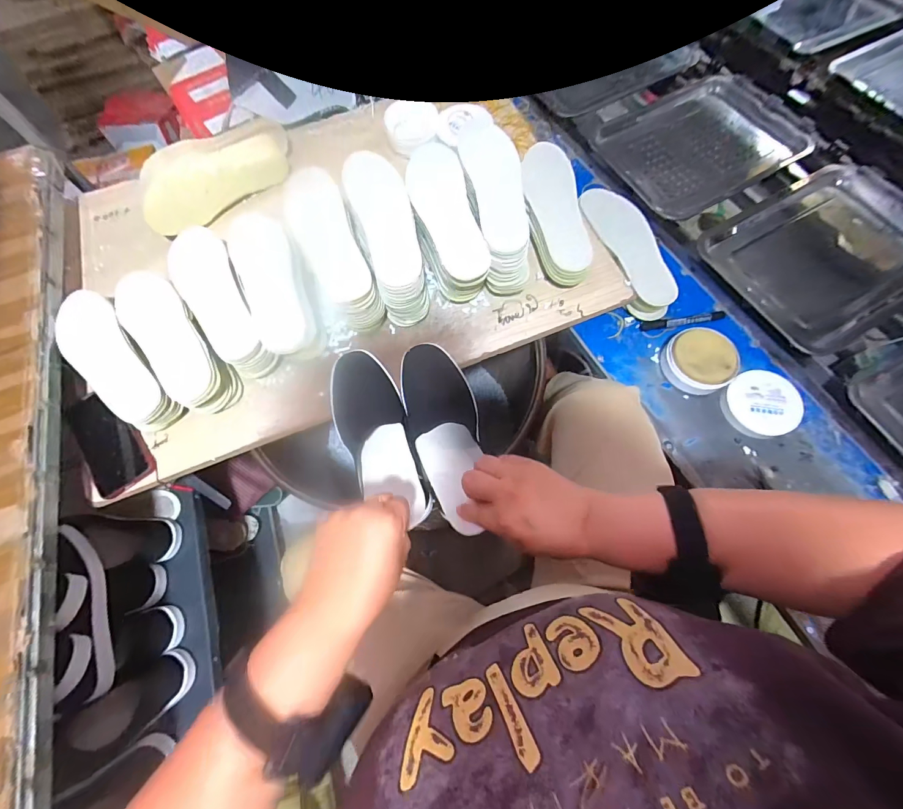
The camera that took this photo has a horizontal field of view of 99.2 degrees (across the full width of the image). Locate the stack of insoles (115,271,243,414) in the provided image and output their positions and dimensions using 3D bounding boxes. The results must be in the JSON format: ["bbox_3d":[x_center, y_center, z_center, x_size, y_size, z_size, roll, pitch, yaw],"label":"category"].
[{"bbox_3d":[-0.406,-0.095,0.560,0.083,0.051,0.240,-36,85,-16],"label":"stack of insoles"}]

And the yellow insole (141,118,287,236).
[{"bbox_3d":[-0.402,-0.398,0.662,0.270,0.102,0.037,-42,56,-18],"label":"yellow insole"}]

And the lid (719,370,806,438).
[{"bbox_3d":[0.473,-0.001,0.585,0.112,0.018,0.097,-8,82,7],"label":"lid"}]

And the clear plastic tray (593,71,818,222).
[{"bbox_3d":[0.497,-0.530,0.770,0.385,0.041,0.276,-28,70,-9],"label":"clear plastic tray"}]

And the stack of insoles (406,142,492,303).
[{"bbox_3d":[-0.015,-0.284,0.599,0.089,0.094,0.256,-14,80,-8],"label":"stack of insoles"}]

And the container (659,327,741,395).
[{"bbox_3d":[0.392,-0.071,0.611,0.100,0.046,0.100,0,68,1],"label":"container"}]

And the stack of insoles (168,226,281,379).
[{"bbox_3d":[-0.352,-0.158,0.593,0.087,0.072,0.253,-31,71,-10],"label":"stack of insoles"}]

